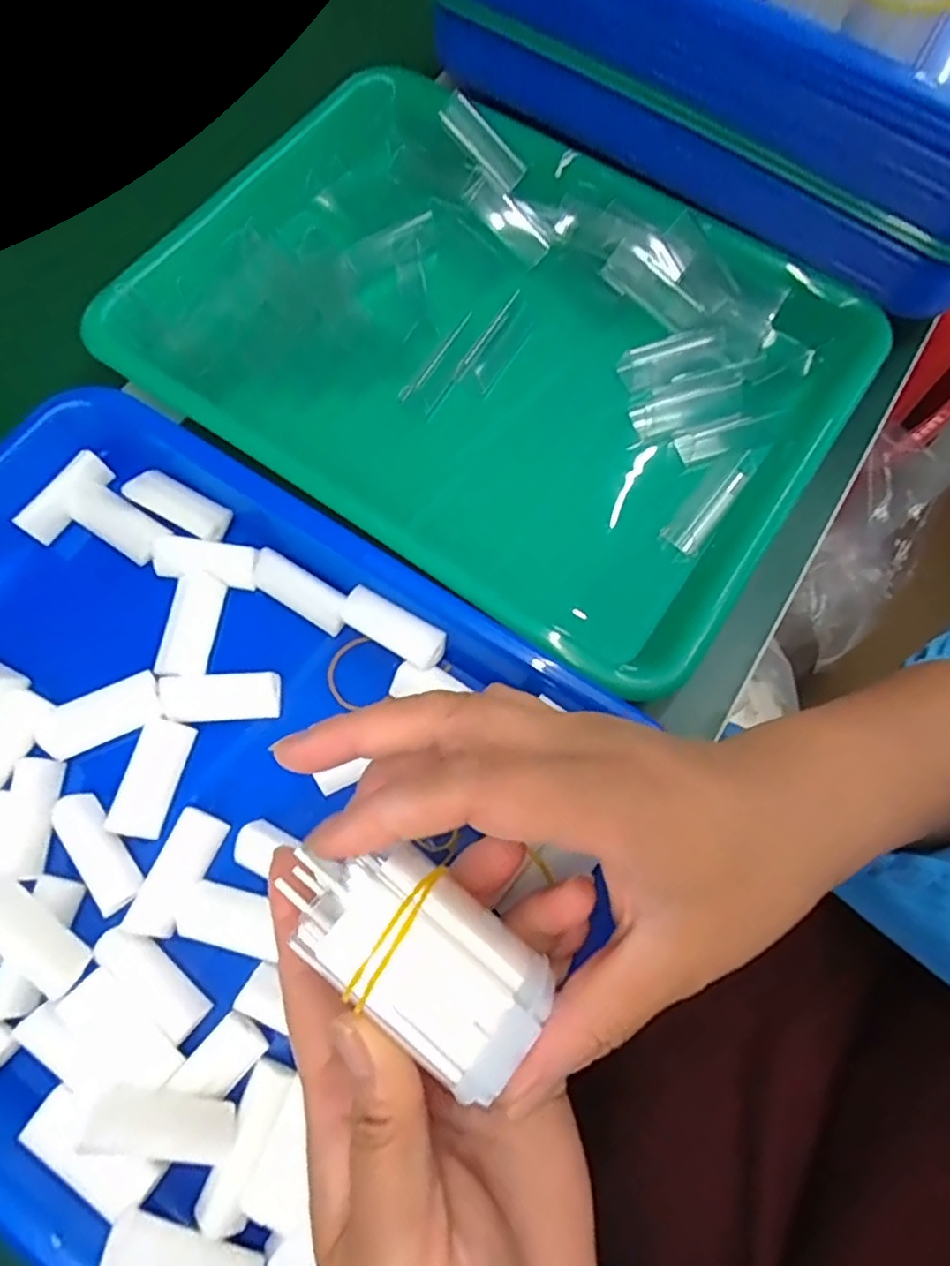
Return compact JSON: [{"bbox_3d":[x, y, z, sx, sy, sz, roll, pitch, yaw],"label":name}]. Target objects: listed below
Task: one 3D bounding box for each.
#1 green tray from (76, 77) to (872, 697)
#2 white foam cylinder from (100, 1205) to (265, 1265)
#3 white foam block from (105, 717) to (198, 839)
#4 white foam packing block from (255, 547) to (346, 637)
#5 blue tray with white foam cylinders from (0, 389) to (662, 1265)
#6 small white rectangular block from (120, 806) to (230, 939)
[{"bbox_3d":[0.003,-0.146,0.331,0.334,0.041,0.240,33,74,11],"label":"green tray"},{"bbox_3d":[-0.090,0.195,0.201,0.048,0.013,0.014,32,72,-11],"label":"white foam cylinder"},{"bbox_3d":[-0.128,0.057,0.259,0.017,0.013,0.045,12,71,4],"label":"white foam block"},{"bbox_3d":[-0.076,-0.018,0.285,0.047,0.016,0.016,33,74,11],"label":"white foam packing block"},{"bbox_3d":[-0.120,0.062,0.262,0.325,0.052,0.246,31,73,11],"label":"blue tray with white foam cylinders"},{"bbox_3d":[-0.113,0.091,0.246,0.016,0.012,0.046,22,72,7],"label":"small white rectangular block"}]

